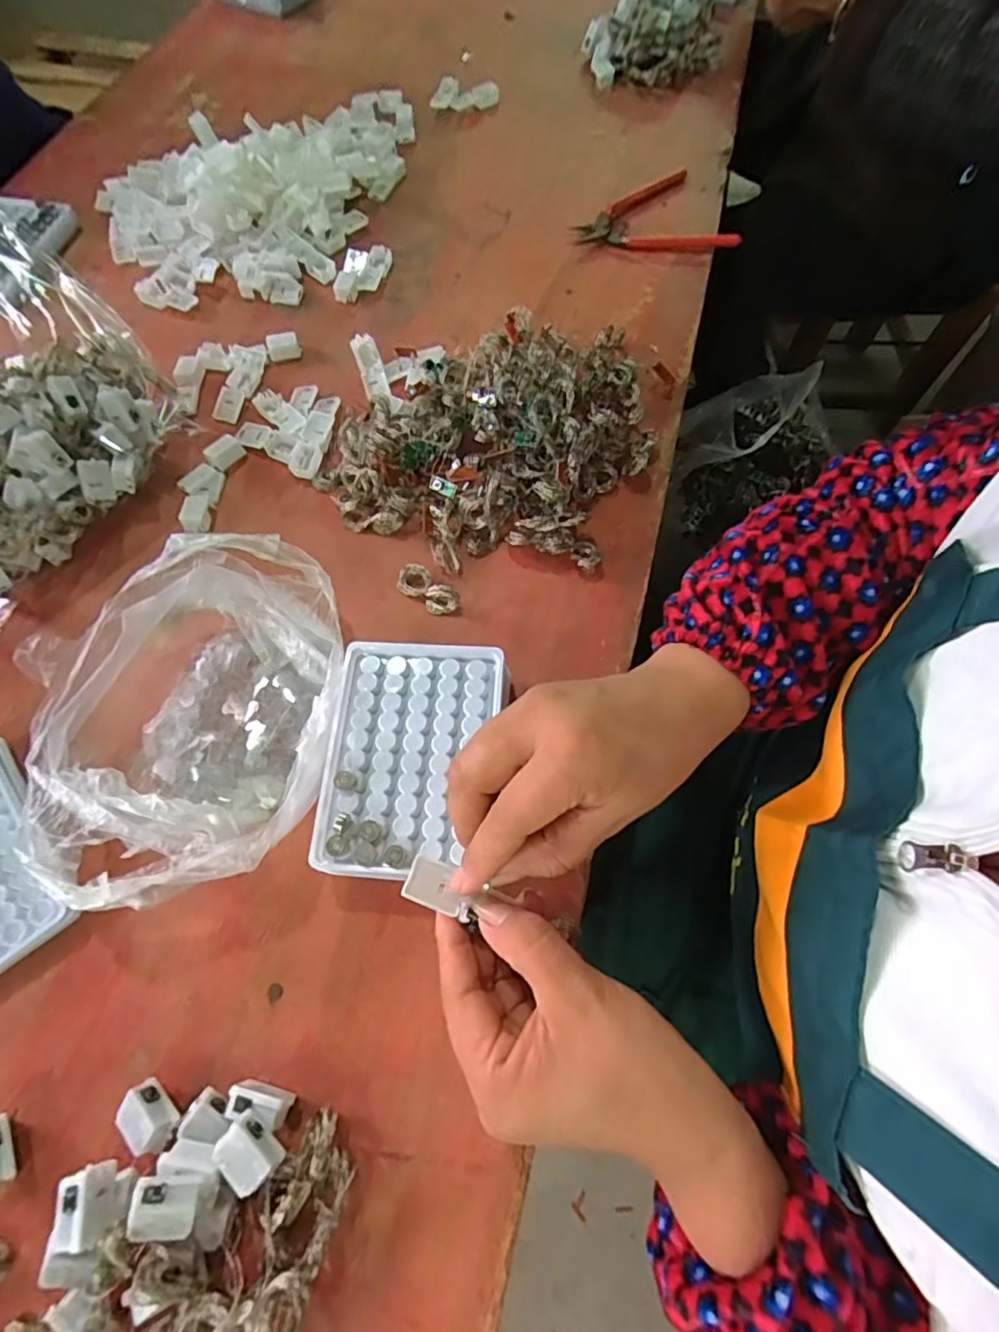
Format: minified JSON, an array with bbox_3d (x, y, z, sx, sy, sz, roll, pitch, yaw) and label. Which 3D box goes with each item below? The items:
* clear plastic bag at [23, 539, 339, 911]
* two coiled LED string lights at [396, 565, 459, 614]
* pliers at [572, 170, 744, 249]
[{"bbox_3d":[-0.168,0.026,0.338,0.156,0.064,0.191,-17,68,-6],"label":"clear plastic bag"},{"bbox_3d":[-0.050,-0.052,0.397,0.051,0.014,0.022,40,73,16],"label":"two coiled LED string lights"},{"bbox_3d":[0.143,-0.417,0.552,0.134,0.017,0.122,-21,68,-7],"label":"pliers"}]

